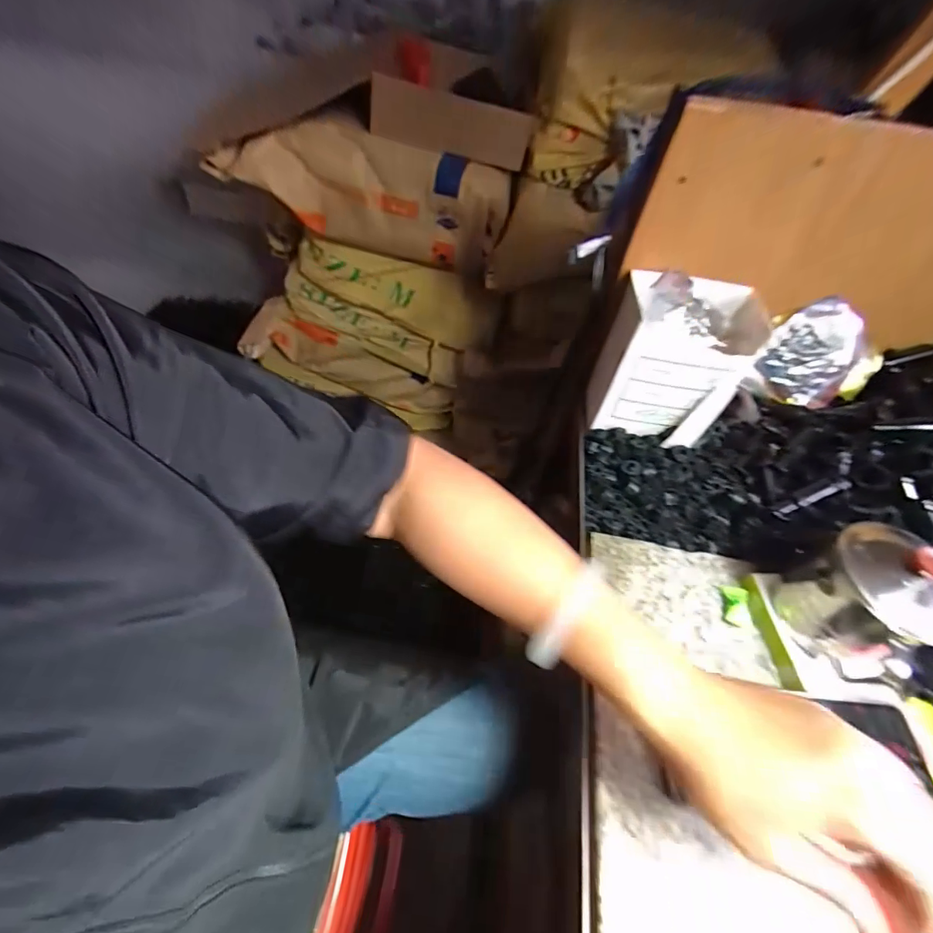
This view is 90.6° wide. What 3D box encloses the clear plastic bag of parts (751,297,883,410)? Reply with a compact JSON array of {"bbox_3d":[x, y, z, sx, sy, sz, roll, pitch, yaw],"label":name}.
[{"bbox_3d":[0.352,-0.111,0.474,0.102,0.094,0.040,48,20,-6],"label":"clear plastic bag of parts"}]

